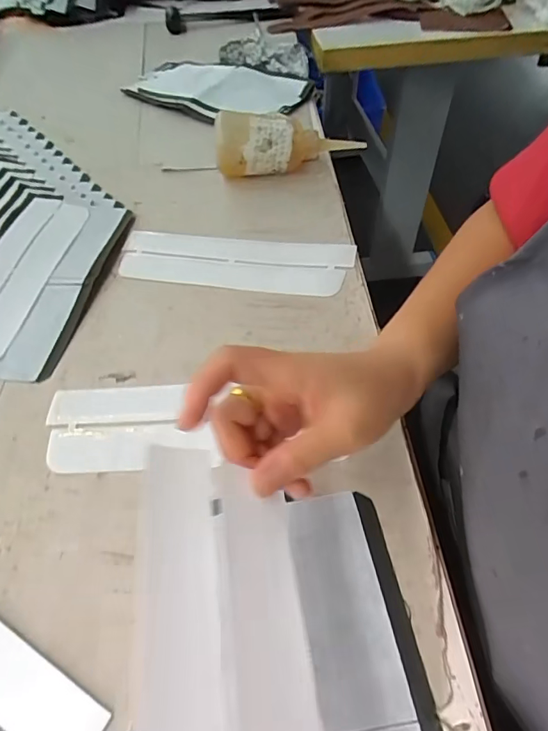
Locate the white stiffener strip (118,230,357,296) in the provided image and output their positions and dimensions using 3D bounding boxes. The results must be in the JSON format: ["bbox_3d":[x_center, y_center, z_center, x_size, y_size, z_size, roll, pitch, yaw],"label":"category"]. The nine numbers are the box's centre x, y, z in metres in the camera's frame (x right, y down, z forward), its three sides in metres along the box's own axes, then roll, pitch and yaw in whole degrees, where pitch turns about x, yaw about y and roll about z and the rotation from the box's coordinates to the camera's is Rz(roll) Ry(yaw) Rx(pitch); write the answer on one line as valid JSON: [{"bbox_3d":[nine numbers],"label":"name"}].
[{"bbox_3d":[-0.039,-0.098,0.432,0.219,0.009,0.069,7,60,10],"label":"white stiffener strip"}]

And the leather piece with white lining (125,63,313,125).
[{"bbox_3d":[-0.083,-0.388,0.651,0.265,0.034,0.146,13,53,11],"label":"leather piece with white lining"}]

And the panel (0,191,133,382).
[{"bbox_3d":[-0.221,-0.086,0.424,0.114,0.014,0.237,5,52,5],"label":"panel"}]

